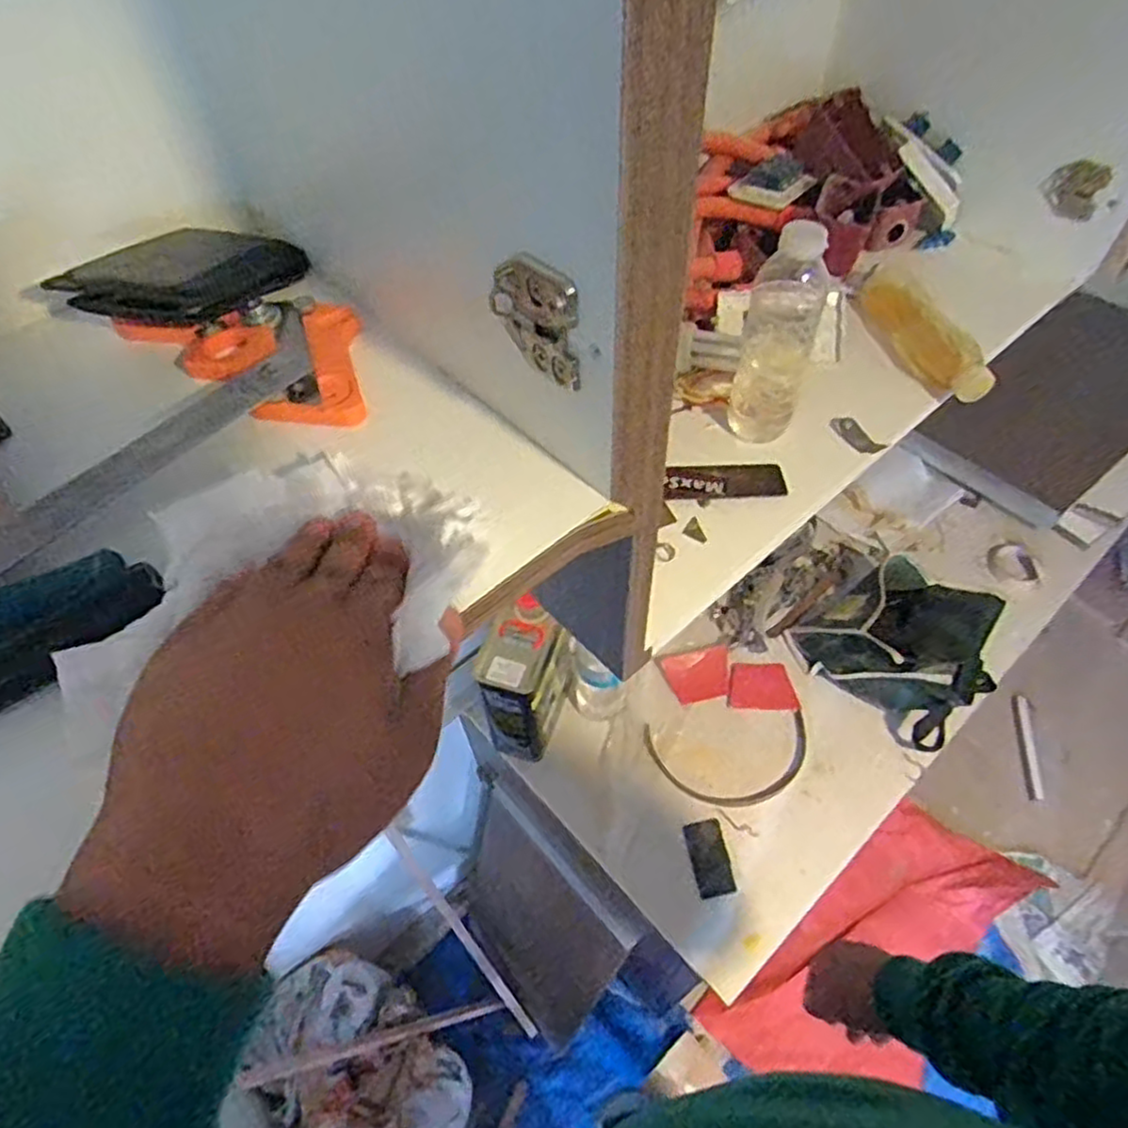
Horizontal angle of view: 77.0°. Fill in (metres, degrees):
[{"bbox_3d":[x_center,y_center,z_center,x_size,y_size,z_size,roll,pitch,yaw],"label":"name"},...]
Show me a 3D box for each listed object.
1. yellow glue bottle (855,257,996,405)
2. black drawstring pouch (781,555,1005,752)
[{"bbox_3d":[0.341,-0.235,0.696,0.044,0.040,0.222,-12,54,-5],"label":"yellow glue bottle"},{"bbox_3d":[0.534,0.123,1.133,0.214,0.143,0.280,-39,61,-22],"label":"black drawstring pouch"}]

